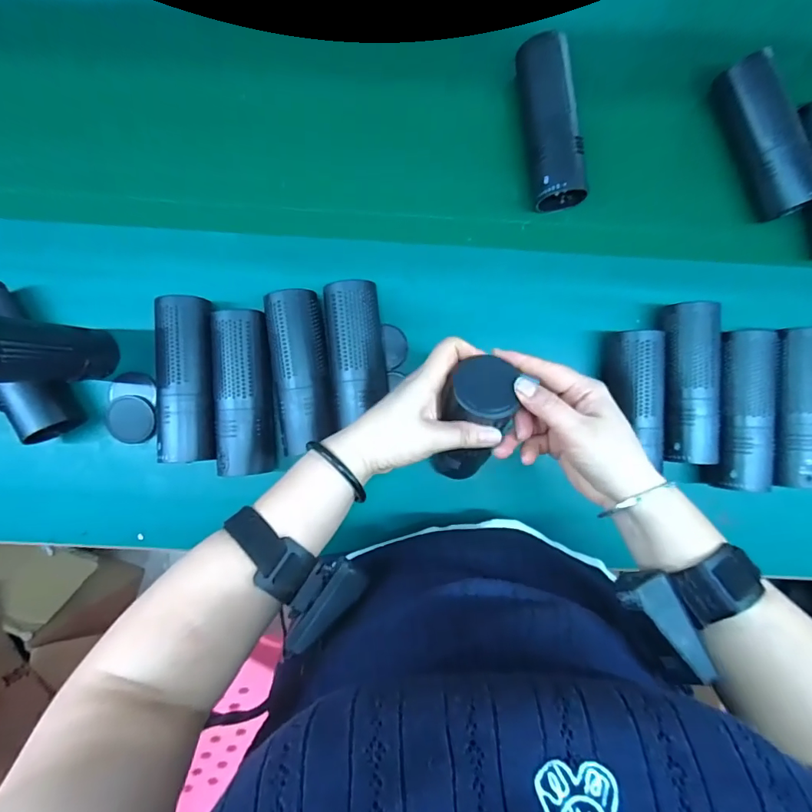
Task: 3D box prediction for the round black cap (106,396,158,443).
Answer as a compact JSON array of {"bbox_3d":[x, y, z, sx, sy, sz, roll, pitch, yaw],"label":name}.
[{"bbox_3d":[-0.295,0.015,0.500,0.048,0.005,0.050,-3,102,-12],"label":"round black cap"}]

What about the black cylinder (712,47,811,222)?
[{"bbox_3d":[0.387,-0.280,0.492,0.050,0.052,0.168,-19,90,-1],"label":"black cylinder"}]

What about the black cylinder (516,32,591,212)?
[{"bbox_3d":[0.151,-0.295,0.479,0.048,0.039,0.167,-10,90,-1],"label":"black cylinder"}]

